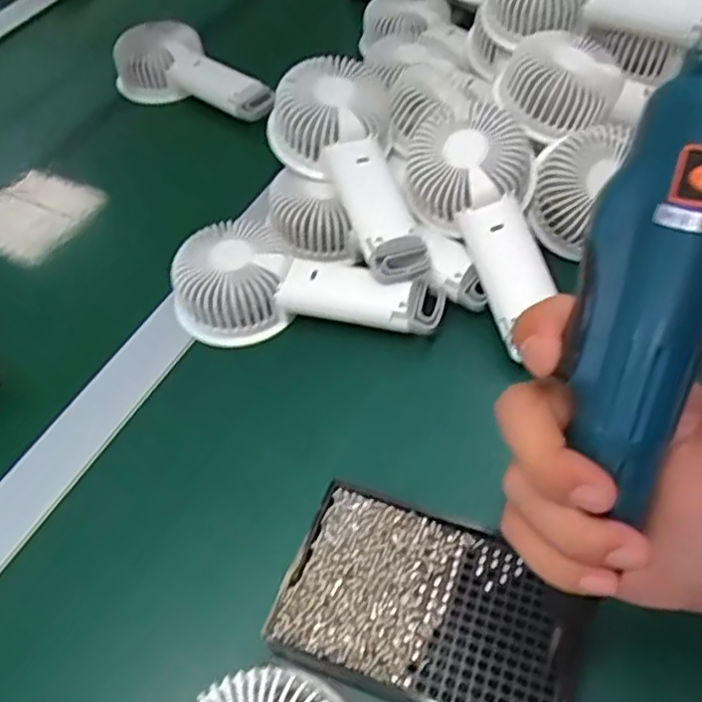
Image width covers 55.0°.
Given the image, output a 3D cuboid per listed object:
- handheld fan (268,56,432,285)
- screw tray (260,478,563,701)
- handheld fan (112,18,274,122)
[{"bbox_3d":[0.005,-0.123,0.467,0.085,0.041,0.175,-21,75,-10],"label":"handheld fan"},{"bbox_3d":[0.037,0.122,0.326,0.134,0.009,0.088,15,56,15],"label":"screw tray"},{"bbox_3d":[-0.135,-0.259,0.624,0.169,0.048,0.075,23,59,20],"label":"handheld fan"}]

